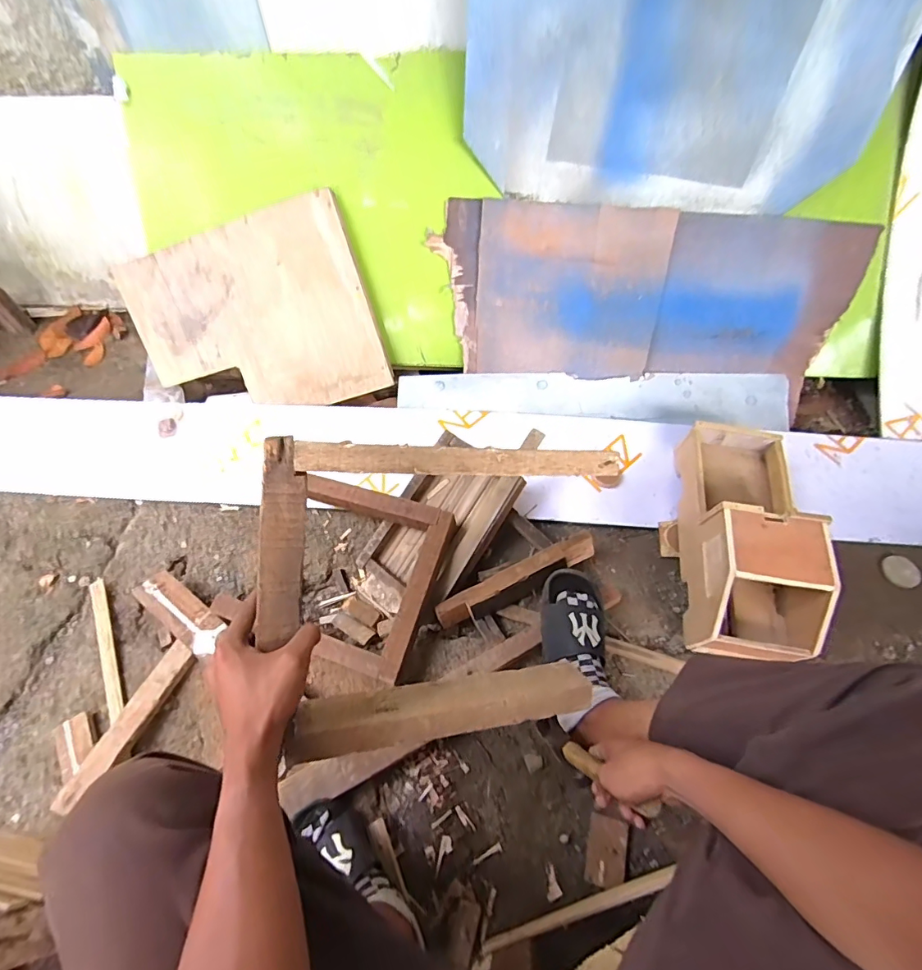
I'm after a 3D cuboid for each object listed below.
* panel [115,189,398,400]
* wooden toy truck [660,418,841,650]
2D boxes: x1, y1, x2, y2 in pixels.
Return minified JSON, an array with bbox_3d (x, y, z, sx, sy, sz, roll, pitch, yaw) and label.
[{"bbox_3d":[-0.449,-0.347,1.053,0.513,0.394,0.017,-15,16,7],"label":"panel"},{"bbox_3d":[0.495,0.082,0.858,0.189,0.184,0.421,3,59,2],"label":"wooden toy truck"}]

